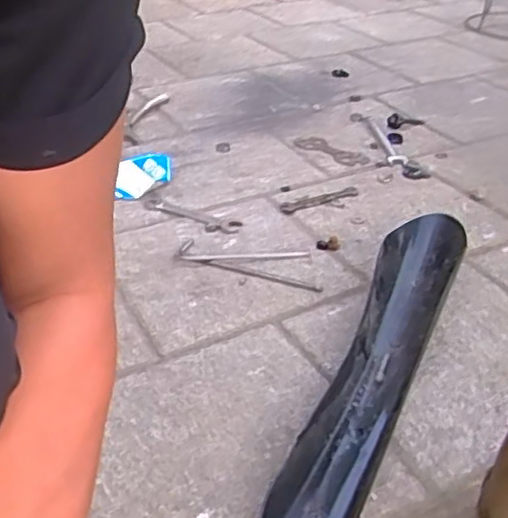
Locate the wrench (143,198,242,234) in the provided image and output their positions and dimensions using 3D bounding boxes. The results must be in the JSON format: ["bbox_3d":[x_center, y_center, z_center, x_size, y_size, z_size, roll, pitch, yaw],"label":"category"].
[{"bbox_3d":[-0.087,-0.059,0.886,0.151,0.005,0.035,20,38,27],"label":"wrench"}]

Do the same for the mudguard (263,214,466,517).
[{"bbox_3d":[0.103,0.104,0.583,0.080,0.064,0.495,13,35,19],"label":"mudguard"}]

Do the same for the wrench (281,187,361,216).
[{"bbox_3d":[0.089,-0.079,0.915,0.116,0.011,0.027,-12,35,-19],"label":"wrench"}]

